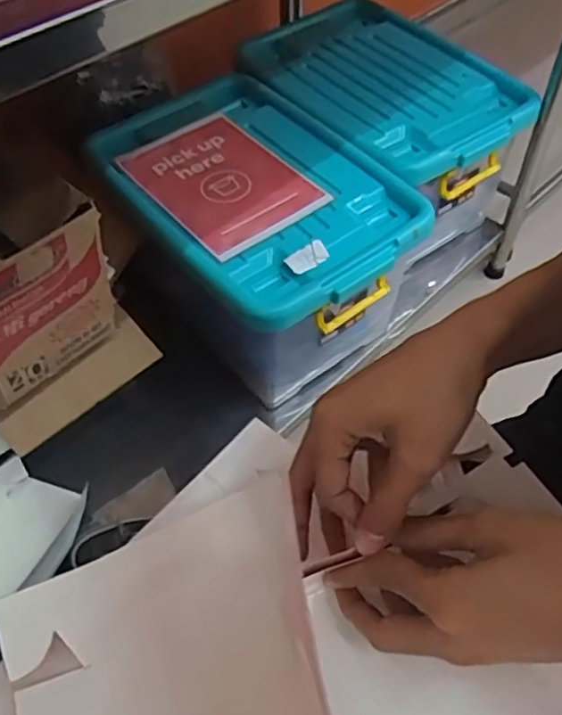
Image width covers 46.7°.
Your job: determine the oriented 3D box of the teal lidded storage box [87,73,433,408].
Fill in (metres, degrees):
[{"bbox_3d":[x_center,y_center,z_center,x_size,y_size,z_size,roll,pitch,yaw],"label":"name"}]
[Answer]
[{"bbox_3d":[-0.025,-0.183,1.091,0.356,0.284,0.457,-32,57,-22],"label":"teal lidded storage box"}]

